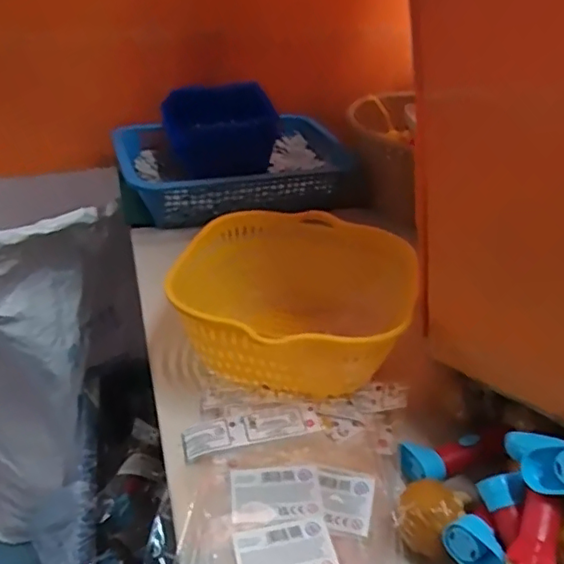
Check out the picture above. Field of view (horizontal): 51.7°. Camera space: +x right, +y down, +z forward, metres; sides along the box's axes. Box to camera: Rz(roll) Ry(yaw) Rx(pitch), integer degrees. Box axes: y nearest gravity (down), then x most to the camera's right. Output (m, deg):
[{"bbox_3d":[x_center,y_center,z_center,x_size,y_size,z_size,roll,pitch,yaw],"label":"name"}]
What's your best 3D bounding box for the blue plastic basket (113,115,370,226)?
[{"bbox_3d":[-0.056,-0.145,0.741,0.276,0.067,0.177,-9,36,-17],"label":"blue plastic basket"}]

